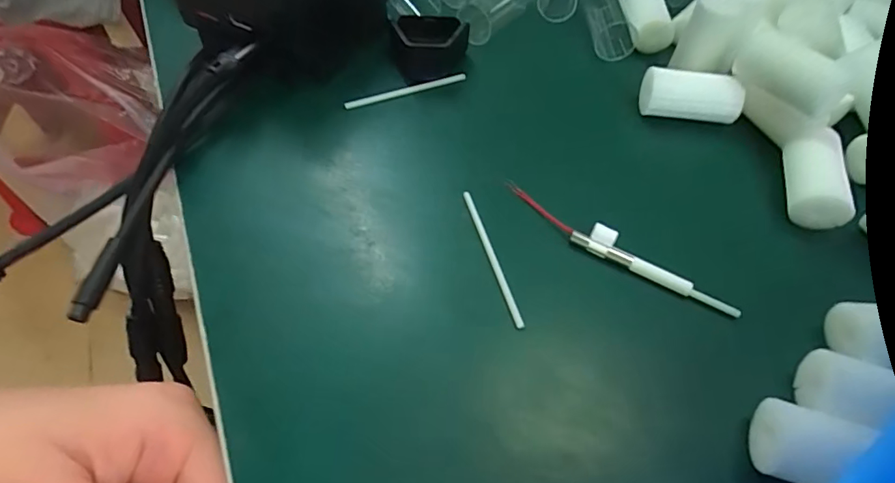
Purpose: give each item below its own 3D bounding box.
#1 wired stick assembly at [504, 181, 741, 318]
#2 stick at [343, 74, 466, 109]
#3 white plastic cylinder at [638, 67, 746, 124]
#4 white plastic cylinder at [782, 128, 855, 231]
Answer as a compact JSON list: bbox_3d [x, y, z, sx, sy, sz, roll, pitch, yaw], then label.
[{"bbox_3d":[0.061,0.002,0.181,0.091,0.007,0.009,29,60,15],"label":"wired stick assembly"},{"bbox_3d":[-0.019,-0.071,0.233,0.060,0.005,0.004,-20,61,-15],"label":"stick"},{"bbox_3d":[0.111,-0.067,0.223,0.042,0.018,0.018,8,55,3],"label":"white plastic cylinder"},{"bbox_3d":[0.147,-0.028,0.195,0.020,0.021,0.041,14,55,7],"label":"white plastic cylinder"}]

